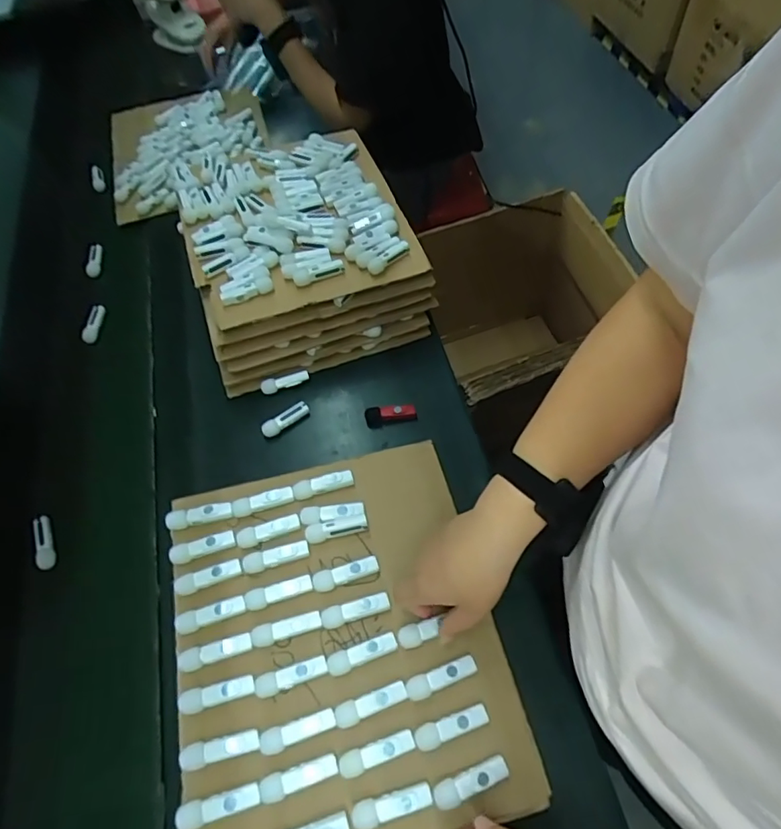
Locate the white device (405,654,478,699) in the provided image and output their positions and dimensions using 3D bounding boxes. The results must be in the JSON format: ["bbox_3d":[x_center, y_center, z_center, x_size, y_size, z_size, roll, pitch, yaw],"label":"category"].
[{"bbox_3d":[0.046,0.235,0.471,0.065,0.010,0.019,-20,60,-5],"label":"white device"}]

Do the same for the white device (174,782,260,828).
[{"bbox_3d":[-0.139,0.316,0.426,0.066,0.010,0.019,-18,60,-3],"label":"white device"}]

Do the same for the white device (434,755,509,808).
[{"bbox_3d":[0.066,0.302,0.433,0.063,0.008,0.018,-22,60,-6],"label":"white device"}]

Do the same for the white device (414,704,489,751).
[{"bbox_3d":[0.053,0.269,0.453,0.065,0.008,0.019,-18,60,-4],"label":"white device"}]

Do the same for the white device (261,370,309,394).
[{"bbox_3d":[-0.144,-0.045,0.716,0.065,0.015,0.016,-21,60,-5],"label":"white device"}]

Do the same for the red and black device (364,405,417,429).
[{"bbox_3d":[0.000,0.000,0.693,0.066,0.023,0.020,-11,60,0],"label":"red and black device"}]

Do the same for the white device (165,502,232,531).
[{"bbox_3d":[-0.202,0.107,0.555,0.067,0.009,0.019,-14,60,-1],"label":"white device"}]

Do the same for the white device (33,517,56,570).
[{"bbox_3d":[-0.415,0.150,0.630,0.023,0.014,0.066,-25,61,-7],"label":"white device"}]

